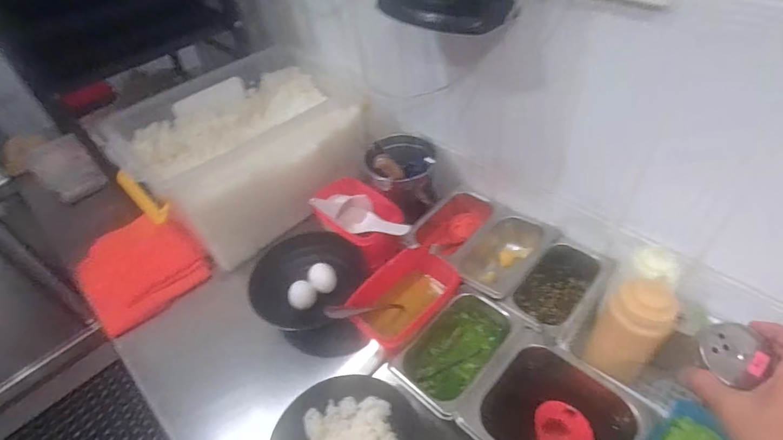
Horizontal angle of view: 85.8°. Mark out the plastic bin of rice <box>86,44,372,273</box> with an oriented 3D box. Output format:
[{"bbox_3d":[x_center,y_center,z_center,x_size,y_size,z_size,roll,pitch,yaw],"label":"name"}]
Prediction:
[{"bbox_3d":[-0.282,-0.145,0.837,0.411,0.196,0.298,-36,53,-26],"label":"plastic bin of rice"}]

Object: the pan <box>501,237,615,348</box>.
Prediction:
[{"bbox_3d":[0.245,0.109,0.632,0.103,0.077,0.179,30,56,30],"label":"pan"}]

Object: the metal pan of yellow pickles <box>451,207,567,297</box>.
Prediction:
[{"bbox_3d":[0.178,0.067,0.683,0.107,0.071,0.168,31,56,30],"label":"metal pan of yellow pickles"}]

